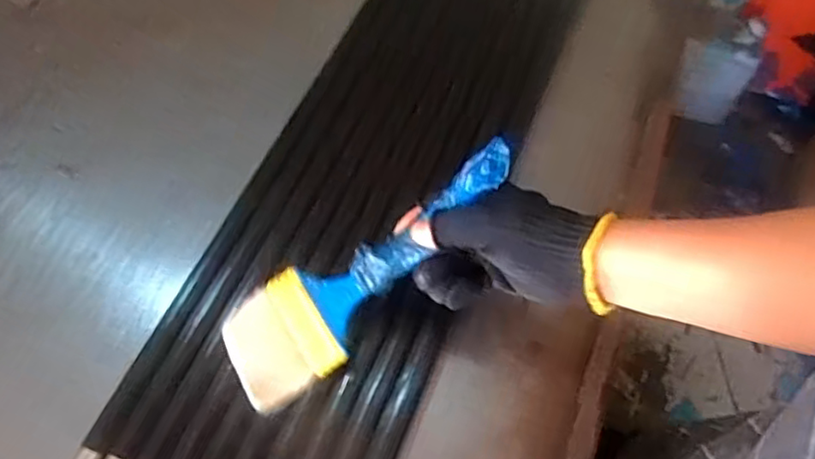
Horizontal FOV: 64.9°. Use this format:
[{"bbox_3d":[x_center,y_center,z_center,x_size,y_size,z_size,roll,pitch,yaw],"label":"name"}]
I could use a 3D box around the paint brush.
[{"bbox_3d":[-0.027,0.024,0.451,0.242,0.033,0.078,-40,66,10],"label":"paint brush"}]

